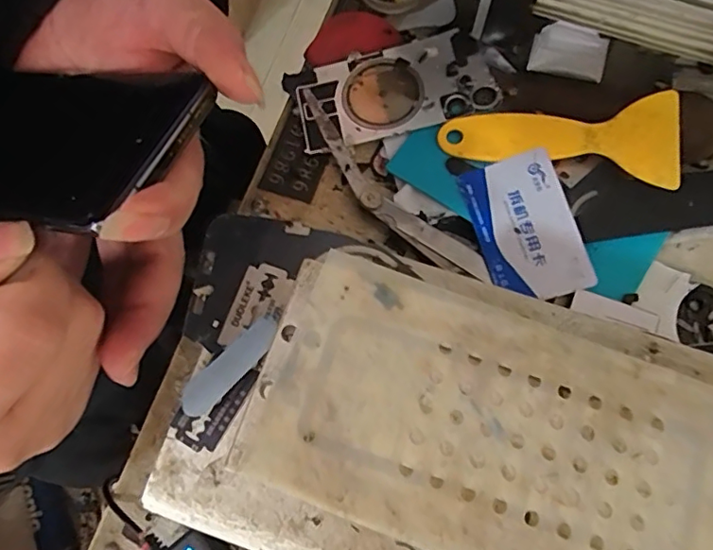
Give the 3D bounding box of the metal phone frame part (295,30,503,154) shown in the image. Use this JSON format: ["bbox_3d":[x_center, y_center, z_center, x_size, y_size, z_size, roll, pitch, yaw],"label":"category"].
[{"bbox_3d":[0.023,-0.119,0.343,0.120,0.009,0.065,-12,76,-3],"label":"metal phone frame part"}]

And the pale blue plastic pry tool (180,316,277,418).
[{"bbox_3d":[-0.052,0.038,0.226,0.013,0.004,0.050,43,72,6],"label":"pale blue plastic pry tool"}]

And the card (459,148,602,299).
[{"bbox_3d":[0.096,-0.027,0.310,0.053,0.005,0.084,-19,74,6],"label":"card"}]

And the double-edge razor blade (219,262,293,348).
[{"bbox_3d":[-0.043,0.014,0.235,0.021,0.005,0.038,19,76,5],"label":"double-edge razor blade"}]

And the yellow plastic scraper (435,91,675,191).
[{"bbox_3d":[0.117,-0.079,0.317,0.131,0.005,0.053,2,74,11],"label":"yellow plastic scraper"}]

